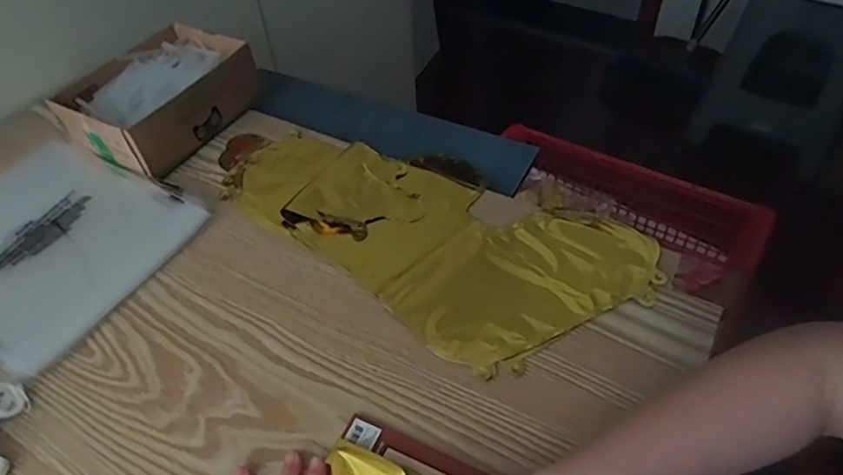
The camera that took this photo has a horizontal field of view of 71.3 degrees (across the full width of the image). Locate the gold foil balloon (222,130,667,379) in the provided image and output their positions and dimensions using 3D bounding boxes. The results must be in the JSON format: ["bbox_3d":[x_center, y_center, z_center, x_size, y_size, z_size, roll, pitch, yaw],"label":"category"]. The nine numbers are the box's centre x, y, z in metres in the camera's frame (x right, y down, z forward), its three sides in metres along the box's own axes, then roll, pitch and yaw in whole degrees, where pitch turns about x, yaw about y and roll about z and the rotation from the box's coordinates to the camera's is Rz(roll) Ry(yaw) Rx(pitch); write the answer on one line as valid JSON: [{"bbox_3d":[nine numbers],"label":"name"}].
[{"bbox_3d":[0.002,-0.018,0.558,0.398,0.015,0.203,28,55,26],"label":"gold foil balloon"}]

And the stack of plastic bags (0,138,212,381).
[{"bbox_3d":[-0.364,0.002,0.560,0.239,0.014,0.206,22,52,21],"label":"stack of plastic bags"}]

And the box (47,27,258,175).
[{"bbox_3d":[-0.290,-0.158,0.657,0.141,0.060,0.190,25,53,23],"label":"box"}]

